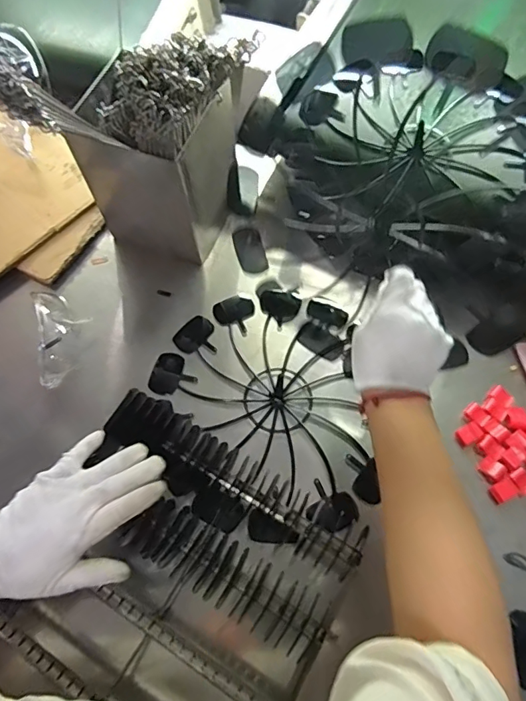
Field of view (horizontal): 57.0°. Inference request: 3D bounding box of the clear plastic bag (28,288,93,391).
[{"bbox_3d":[-0.276,-0.023,0.666,0.077,0.034,0.141,-14,65,-4],"label":"clear plastic bag"}]

